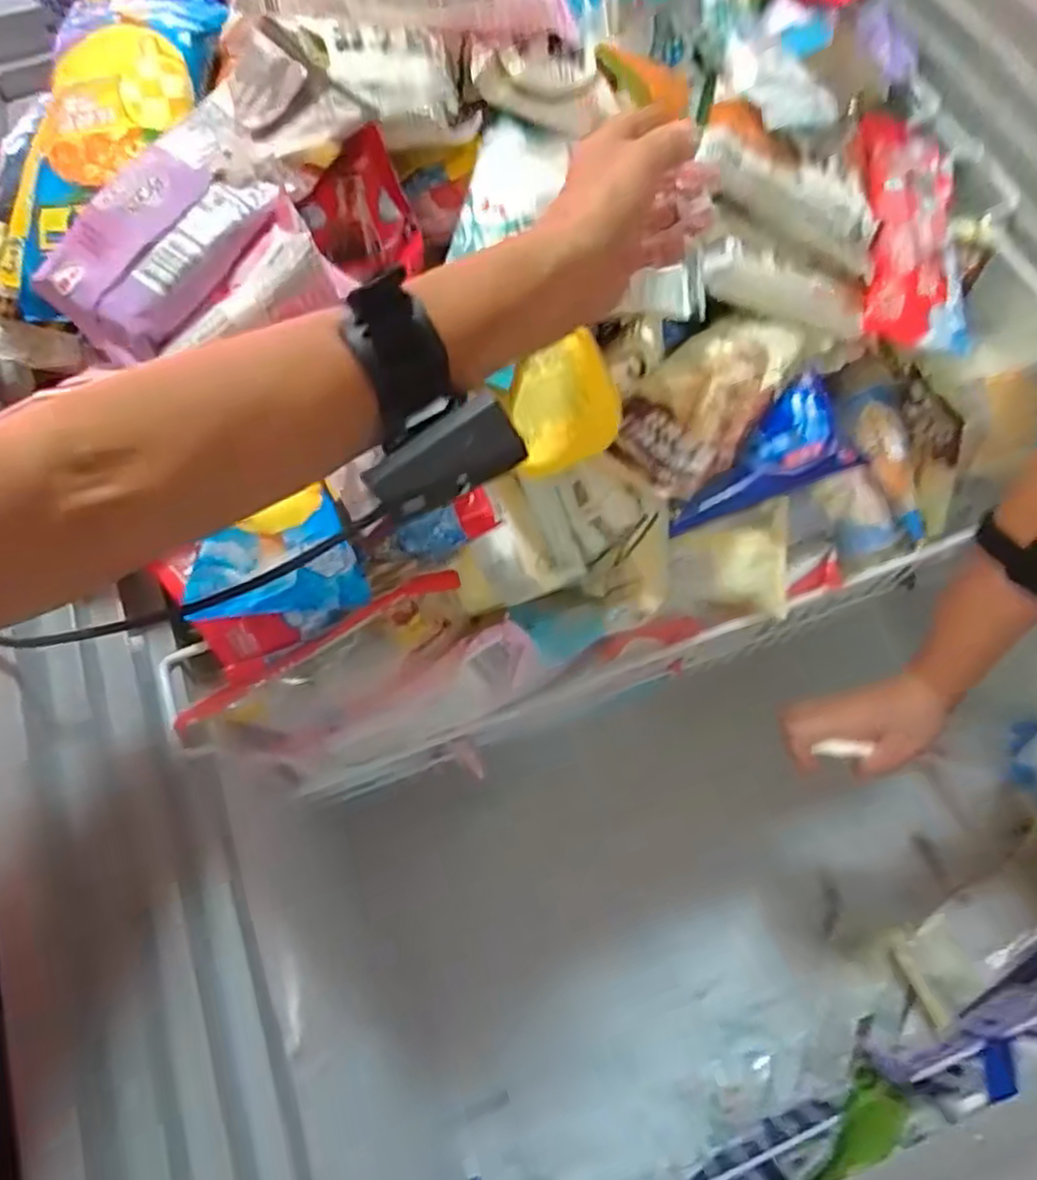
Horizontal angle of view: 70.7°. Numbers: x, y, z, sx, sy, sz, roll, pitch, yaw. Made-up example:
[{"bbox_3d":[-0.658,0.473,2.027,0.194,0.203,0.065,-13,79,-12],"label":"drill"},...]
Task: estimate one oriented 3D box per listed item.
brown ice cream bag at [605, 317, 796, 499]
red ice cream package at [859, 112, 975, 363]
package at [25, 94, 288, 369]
[{"bbox_3d":[0.122,-0.129,0.475,0.074,0.019,0.164,33,73,13],"label":"brown ice cream bag"},{"bbox_3d":[0.282,-0.260,0.527,0.066,0.034,0.193,3,69,3],"label":"red ice cream package"},{"bbox_3d":[-0.174,-0.183,0.370,0.072,0.027,0.137,37,74,14],"label":"package"}]

